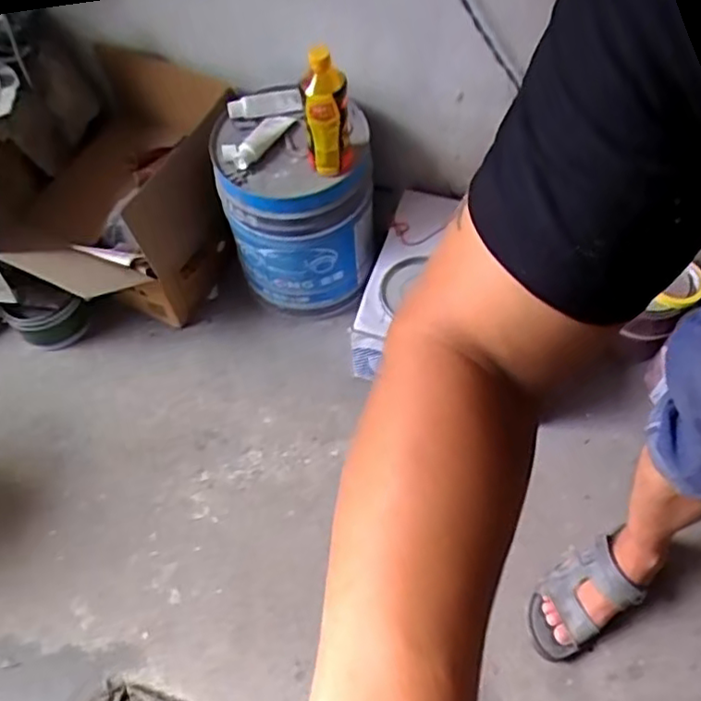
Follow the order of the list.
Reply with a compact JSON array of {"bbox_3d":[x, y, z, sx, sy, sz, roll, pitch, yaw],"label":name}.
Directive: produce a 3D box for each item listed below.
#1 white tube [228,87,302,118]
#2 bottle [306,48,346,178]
[{"bbox_3d":[-0.140,-0.386,1.032,0.140,0.033,0.037,-26,57,-33],"label":"white tube"},{"bbox_3d":[-0.033,-0.333,0.921,0.050,0.181,0.051,-3,57,2],"label":"bottle"}]

